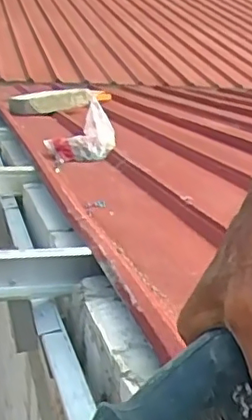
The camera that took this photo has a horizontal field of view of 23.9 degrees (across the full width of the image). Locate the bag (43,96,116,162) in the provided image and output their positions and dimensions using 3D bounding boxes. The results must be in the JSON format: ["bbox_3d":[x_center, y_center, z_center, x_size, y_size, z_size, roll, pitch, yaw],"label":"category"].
[{"bbox_3d":[-0.126,-0.241,1.836,0.211,0.130,0.150,-15,29,-40],"label":"bag"}]

